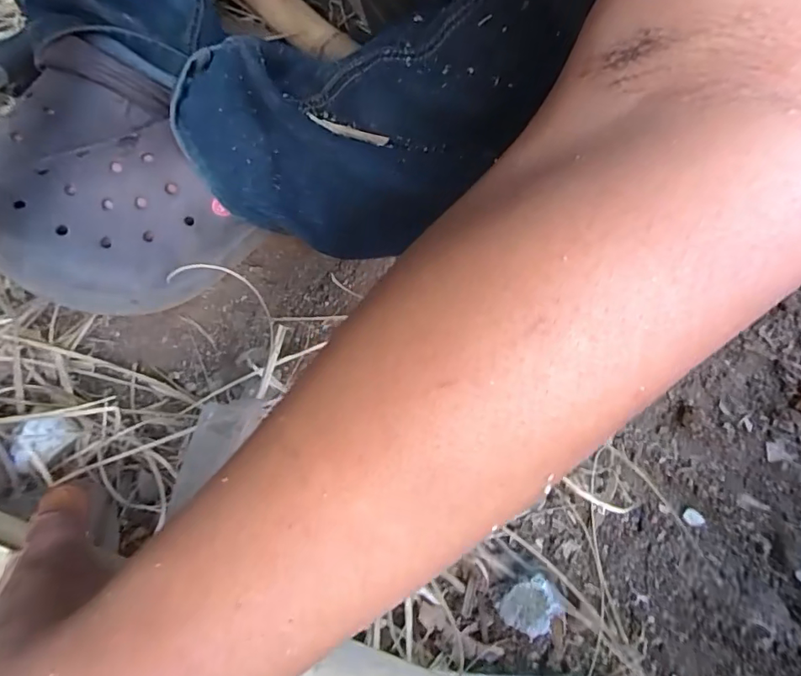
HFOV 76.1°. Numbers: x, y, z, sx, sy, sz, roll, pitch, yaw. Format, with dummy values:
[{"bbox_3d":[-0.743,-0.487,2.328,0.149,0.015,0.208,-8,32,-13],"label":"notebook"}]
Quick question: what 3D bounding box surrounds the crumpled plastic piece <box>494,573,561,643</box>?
[{"bbox_3d":[0.063,0.131,0.249,0.024,0.021,0.023,-34,65,-19],"label":"crumpled plastic piece"}]

